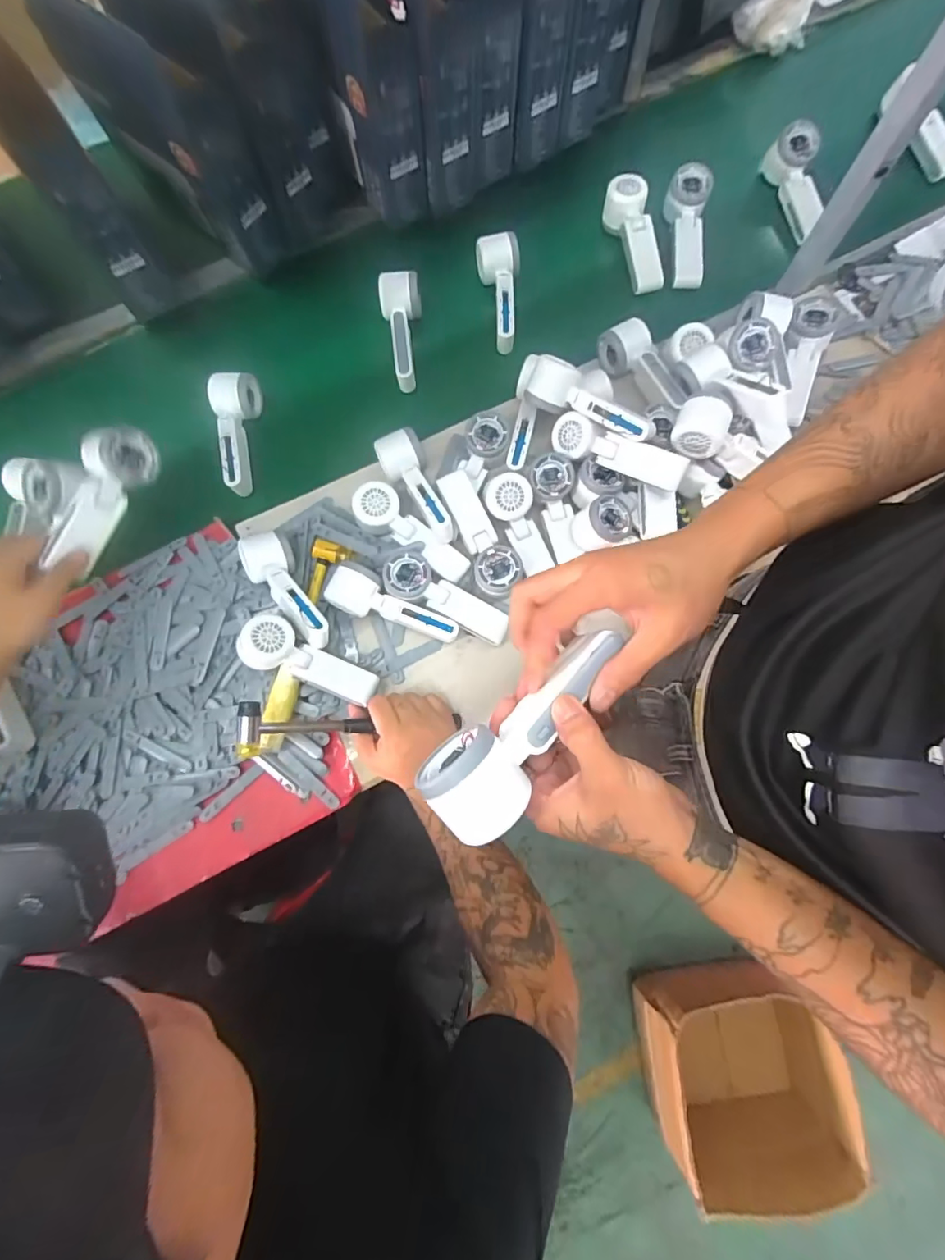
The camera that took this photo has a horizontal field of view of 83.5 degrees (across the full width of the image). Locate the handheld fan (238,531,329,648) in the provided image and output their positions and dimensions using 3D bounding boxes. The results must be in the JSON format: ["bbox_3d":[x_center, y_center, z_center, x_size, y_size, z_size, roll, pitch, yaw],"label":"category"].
[{"bbox_3d":[-0.222,-0.053,0.638,0.064,0.050,0.166,-40,80,-6],"label":"handheld fan"}]

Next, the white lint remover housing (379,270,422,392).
[{"bbox_3d":[-0.094,-0.412,0.737,0.059,0.053,0.160,-11,79,0],"label":"white lint remover housing"}]

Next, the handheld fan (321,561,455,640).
[{"bbox_3d":[-0.099,-0.031,0.645,0.173,0.051,0.057,19,80,5],"label":"handheld fan"}]

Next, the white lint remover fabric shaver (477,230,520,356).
[{"bbox_3d":[0.035,-0.475,0.751,0.059,0.054,0.153,1,79,2],"label":"white lint remover fabric shaver"}]

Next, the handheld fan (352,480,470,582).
[{"bbox_3d":[-0.078,-0.121,0.673,0.164,0.040,0.051,36,80,-8],"label":"handheld fan"}]

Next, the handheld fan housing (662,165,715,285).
[{"bbox_3d":[0.312,-0.582,0.776,0.058,0.048,0.164,1,91,1],"label":"handheld fan housing"}]

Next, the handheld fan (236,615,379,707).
[{"bbox_3d":[-0.188,0.038,0.611,0.159,0.036,0.058,27,79,-16],"label":"handheld fan"}]

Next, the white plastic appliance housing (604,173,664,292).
[{"bbox_3d":[0.234,-0.571,0.769,0.053,0.046,0.168,-18,91,-3],"label":"white plastic appliance housing"}]

